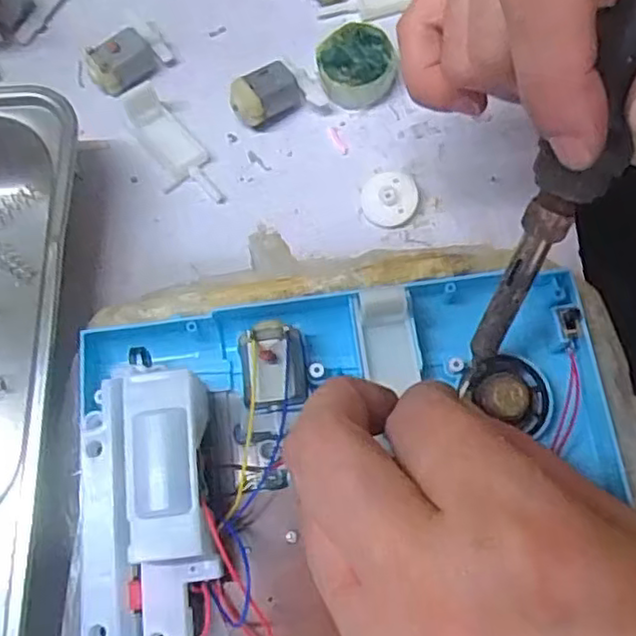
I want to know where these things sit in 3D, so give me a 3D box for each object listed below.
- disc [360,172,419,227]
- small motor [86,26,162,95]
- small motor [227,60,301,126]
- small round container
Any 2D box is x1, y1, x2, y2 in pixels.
[{"bbox_3d":[0.029,-0.049,0.275,0.022,0.008,0.022,0,71,1],"label":"disc"},{"bbox_3d":[-0.084,-0.114,0.297,0.034,0.018,0.018,-38,75,-11],"label":"small motor"},{"bbox_3d":[-0.023,-0.094,0.287,0.029,0.018,0.019,-30,73,-8],"label":"small motor"},{"bbox_3d":[0.016,-0.109,0.290,0.031,0.018,0.030,0,71,1],"label":"small round container"}]

